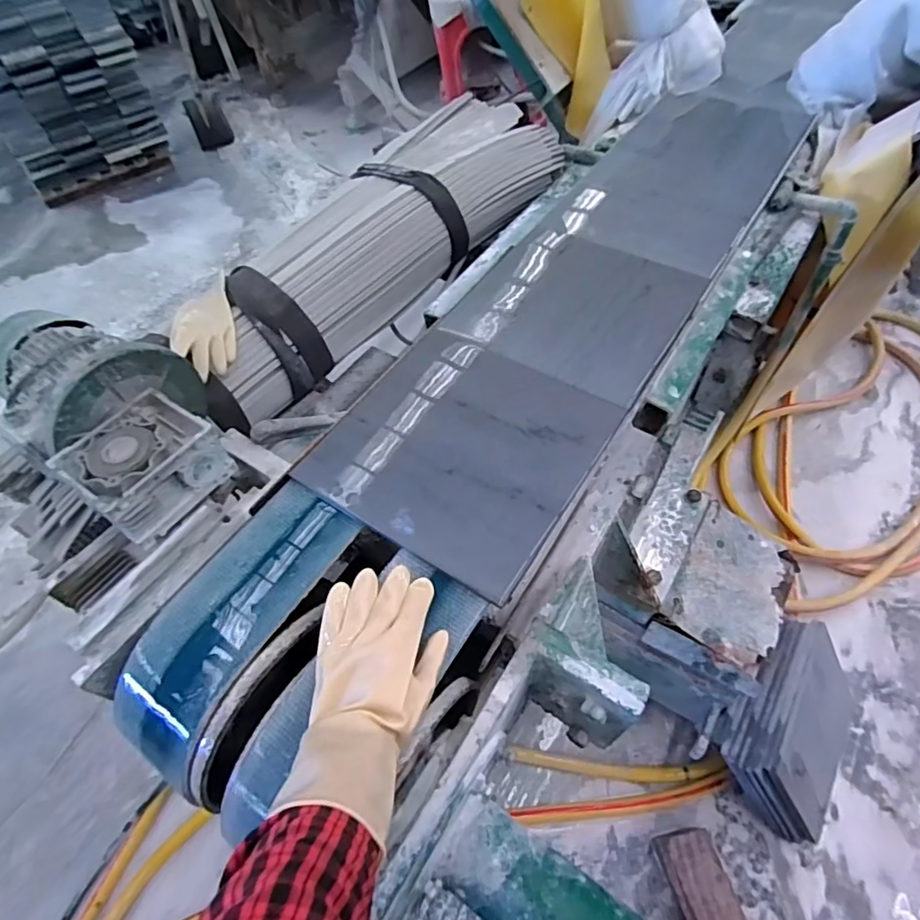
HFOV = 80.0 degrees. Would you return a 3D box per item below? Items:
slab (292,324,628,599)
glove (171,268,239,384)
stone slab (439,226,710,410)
[{"bbox_3d":[0.003,-0.025,0.673,0.293,0.012,0.295,28,61,21],"label":"slab"},{"bbox_3d":[-0.427,-0.221,0.917,0.097,0.035,0.197,-15,55,-8],"label":"glove"},{"bbox_3d":[0.171,-0.229,0.805,0.285,0.020,0.292,25,60,19],"label":"stone slab"}]

